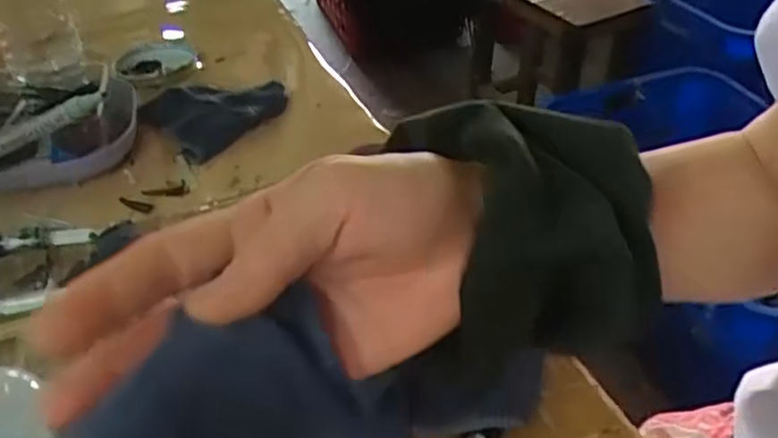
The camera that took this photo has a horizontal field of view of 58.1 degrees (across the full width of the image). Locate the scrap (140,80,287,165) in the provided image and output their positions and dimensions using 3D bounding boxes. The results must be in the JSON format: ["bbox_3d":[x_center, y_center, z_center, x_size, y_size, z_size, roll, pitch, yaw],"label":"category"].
[{"bbox_3d":[-0.156,-0.103,0.632,0.098,0.024,0.118,27,48,28],"label":"scrap"}]

